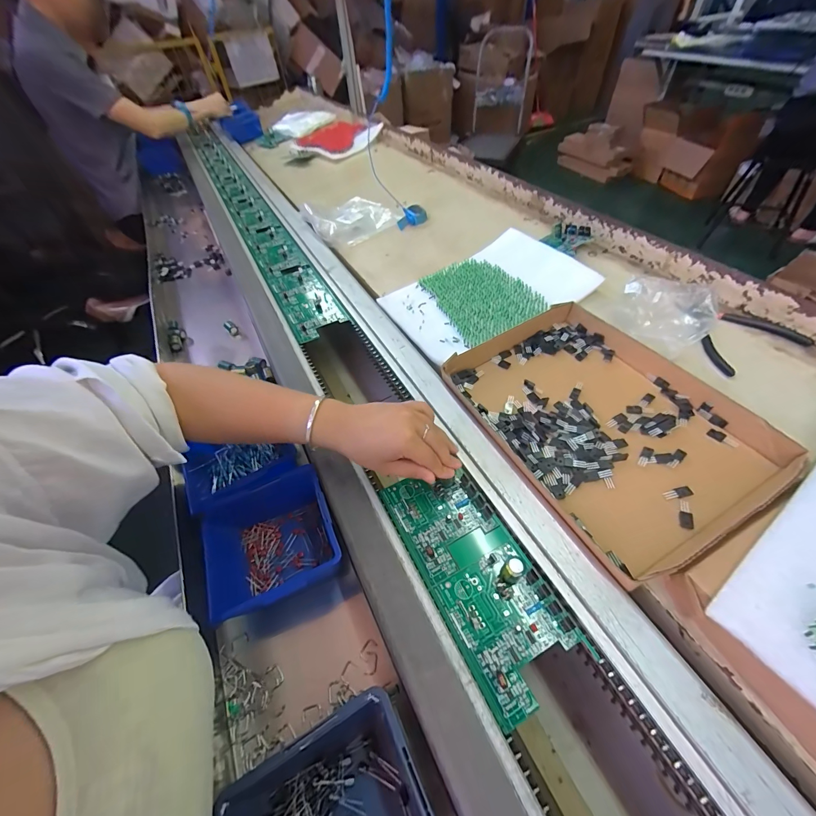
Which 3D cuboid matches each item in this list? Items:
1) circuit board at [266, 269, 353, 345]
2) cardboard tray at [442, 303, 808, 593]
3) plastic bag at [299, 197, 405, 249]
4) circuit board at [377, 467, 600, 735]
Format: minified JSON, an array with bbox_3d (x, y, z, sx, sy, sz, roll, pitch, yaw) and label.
[{"bbox_3d":[-0.191,-0.200,0.637,0.094,0.009,0.242,-26,53,-15],"label":"circuit board"},{"bbox_3d":[0.221,0.005,0.409,0.245,0.030,0.322,-25,52,-14],"label":"cardboard tray"},{"bbox_3d":[-0.136,-0.451,0.808,0.180,0.046,0.184,-28,53,-17],"label":"plastic bag"},{"bbox_3d":[0.060,0.141,0.321,0.094,0.026,0.210,-26,53,-15],"label":"circuit board"}]

